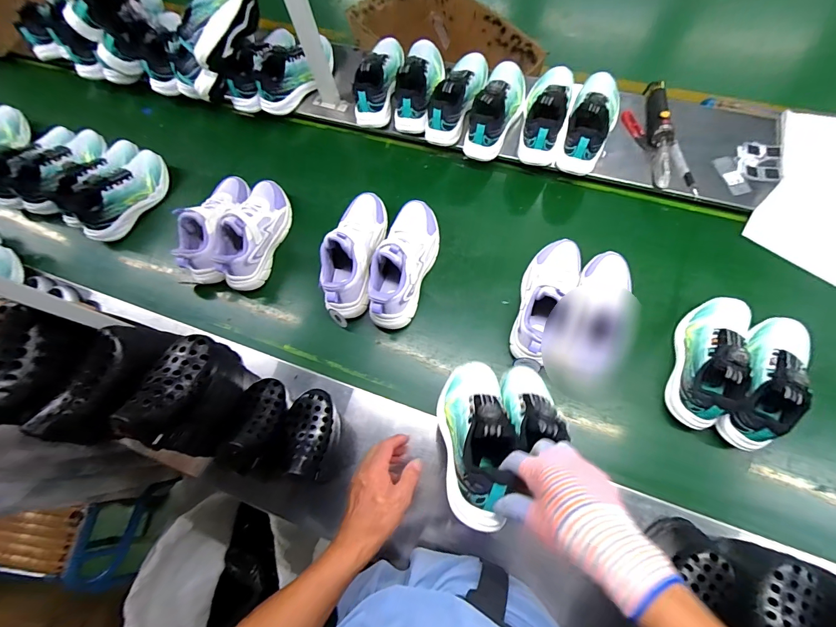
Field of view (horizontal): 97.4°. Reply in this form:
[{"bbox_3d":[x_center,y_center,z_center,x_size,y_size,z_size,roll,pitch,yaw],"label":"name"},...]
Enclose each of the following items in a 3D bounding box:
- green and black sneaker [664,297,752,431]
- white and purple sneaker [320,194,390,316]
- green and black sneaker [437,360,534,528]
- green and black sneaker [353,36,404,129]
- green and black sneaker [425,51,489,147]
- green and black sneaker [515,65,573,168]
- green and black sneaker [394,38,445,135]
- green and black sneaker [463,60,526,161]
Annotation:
[{"bbox_3d":[0.485,0.071,0.595,0.075,0.101,0.218,20,74,11],"label":"green and black sneaker"},{"bbox_3d":[-0.124,-0.137,0.712,0.094,0.132,0.267,7,71,8],"label":"white and purple sneaker"},{"bbox_3d":[0.076,0.148,0.489,0.091,0.098,0.225,-1,35,2],"label":"green and black sneaker"},{"bbox_3d":[-0.084,-0.545,0.828,0.083,0.094,0.222,15,83,8],"label":"green and black sneaker"},{"bbox_3d":[0.087,-0.484,0.791,0.086,0.101,0.219,20,74,11],"label":"green and black sneaker"},{"bbox_3d":[0.268,-0.430,0.761,0.087,0.099,0.210,15,73,9],"label":"green and black sneaker"},{"bbox_3d":[0.002,-0.514,0.814,0.089,0.109,0.196,12,73,8],"label":"green and black sneaker"},{"bbox_3d":[0.169,-0.442,0.779,0.092,0.100,0.208,18,74,10],"label":"green and black sneaker"}]

